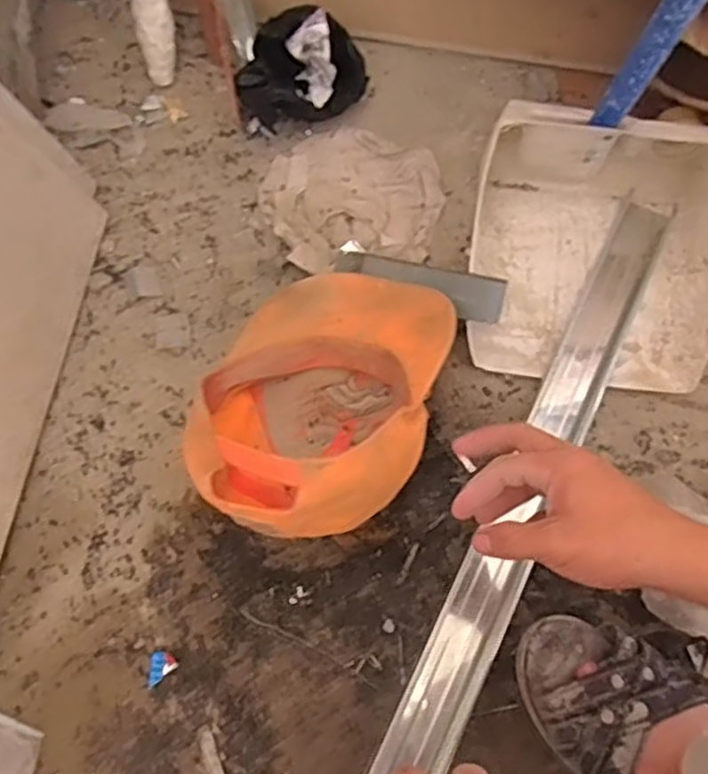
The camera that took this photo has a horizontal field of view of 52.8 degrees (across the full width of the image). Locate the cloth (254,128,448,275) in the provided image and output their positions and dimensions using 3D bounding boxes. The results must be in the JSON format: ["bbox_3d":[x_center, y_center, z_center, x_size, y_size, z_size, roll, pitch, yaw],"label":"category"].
[{"bbox_3d":[0.000,-0.184,0.688,0.172,0.018,0.153,-7,71,-5],"label":"cloth"}]

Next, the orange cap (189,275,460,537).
[{"bbox_3d":[-0.025,-0.005,0.552,0.164,0.157,0.240,20,71,5],"label":"orange cap"}]

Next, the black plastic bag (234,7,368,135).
[{"bbox_3d":[-0.048,-0.295,0.679,0.129,0.102,0.068,-11,70,-7],"label":"black plastic bag"}]

